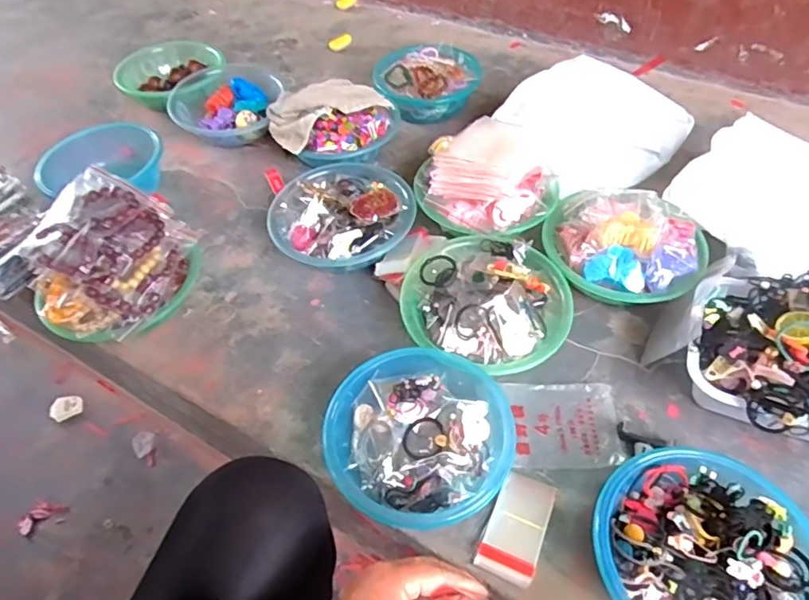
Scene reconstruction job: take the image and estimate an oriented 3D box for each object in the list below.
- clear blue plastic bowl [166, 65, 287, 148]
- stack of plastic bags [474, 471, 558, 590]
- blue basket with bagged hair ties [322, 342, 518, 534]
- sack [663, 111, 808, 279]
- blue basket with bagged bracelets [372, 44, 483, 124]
[{"bbox_3d":[-0.363,-0.392,1.151,0.207,0.097,0.206,-1,51,1],"label":"clear blue plastic bowl"},{"bbox_3d":[0.136,0.265,0.657,0.065,0.009,0.125,21,55,18],"label":"stack of plastic bags"},{"bbox_3d":[0.020,0.171,0.696,0.219,0.077,0.210,-1,51,1],"label":"blue basket with bagged hair ties"},{"bbox_3d":[0.600,-0.150,0.902,0.240,0.120,0.291,-34,58,-23],"label":"sack"},{"bbox_3d":[0.051,-0.470,1.202,0.222,0.095,0.201,3,51,5],"label":"blue basket with bagged bracelets"}]

